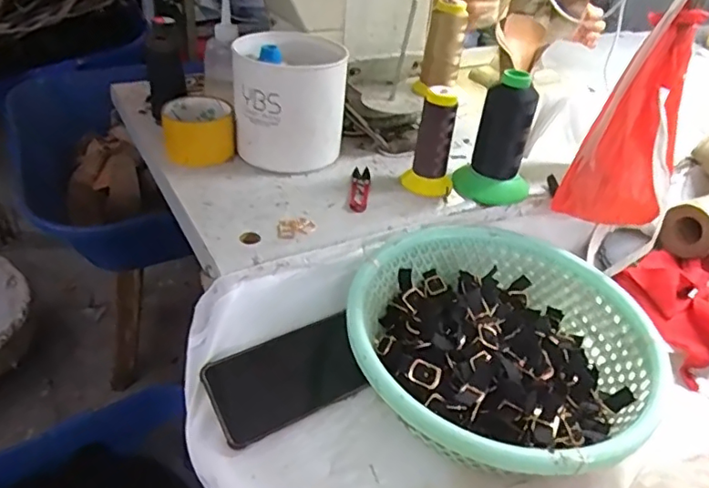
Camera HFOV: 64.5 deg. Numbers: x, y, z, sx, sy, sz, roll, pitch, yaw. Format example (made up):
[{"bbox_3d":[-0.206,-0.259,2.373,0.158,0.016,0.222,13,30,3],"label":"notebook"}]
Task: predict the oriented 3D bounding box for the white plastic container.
[{"bbox_3d":[-0.083,-0.179,0.695,0.131,0.121,0.138,1,38,-7],"label":"white plastic container"}]

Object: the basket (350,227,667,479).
[{"bbox_3d":[0.132,0.097,0.532,0.271,0.094,0.285,18,39,14],"label":"basket"}]

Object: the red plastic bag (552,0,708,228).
[{"bbox_3d":[0.290,-0.109,0.585,0.105,0.230,0.083,27,42,24],"label":"red plastic bag"}]

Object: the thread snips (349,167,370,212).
[{"bbox_3d":[0.007,-0.065,0.652,0.020,0.012,0.105,6,37,-1],"label":"thread snips"}]

